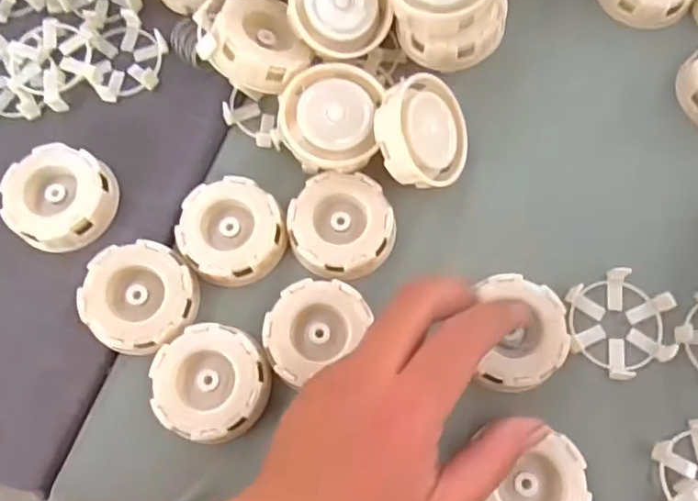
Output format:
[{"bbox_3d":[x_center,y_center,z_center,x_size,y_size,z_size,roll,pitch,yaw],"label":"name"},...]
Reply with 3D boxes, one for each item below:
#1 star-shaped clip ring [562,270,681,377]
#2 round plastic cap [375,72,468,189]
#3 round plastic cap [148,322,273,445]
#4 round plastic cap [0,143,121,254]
[{"bbox_3d":[0.152,0.040,0.324,0.054,0.013,0.060,5,73,3],"label":"star-shaped clip ring"},{"bbox_3d":[0.044,-0.069,0.334,0.059,0.016,0.062,-23,111,-35],"label":"round plastic cap"},{"bbox_3d":[-0.075,0.073,0.320,0.060,0.025,0.059,-1,72,2],"label":"round plastic cap"},{"bbox_3d":[-0.171,-0.031,0.341,0.058,0.022,0.059,-1,72,2],"label":"round plastic cap"}]

